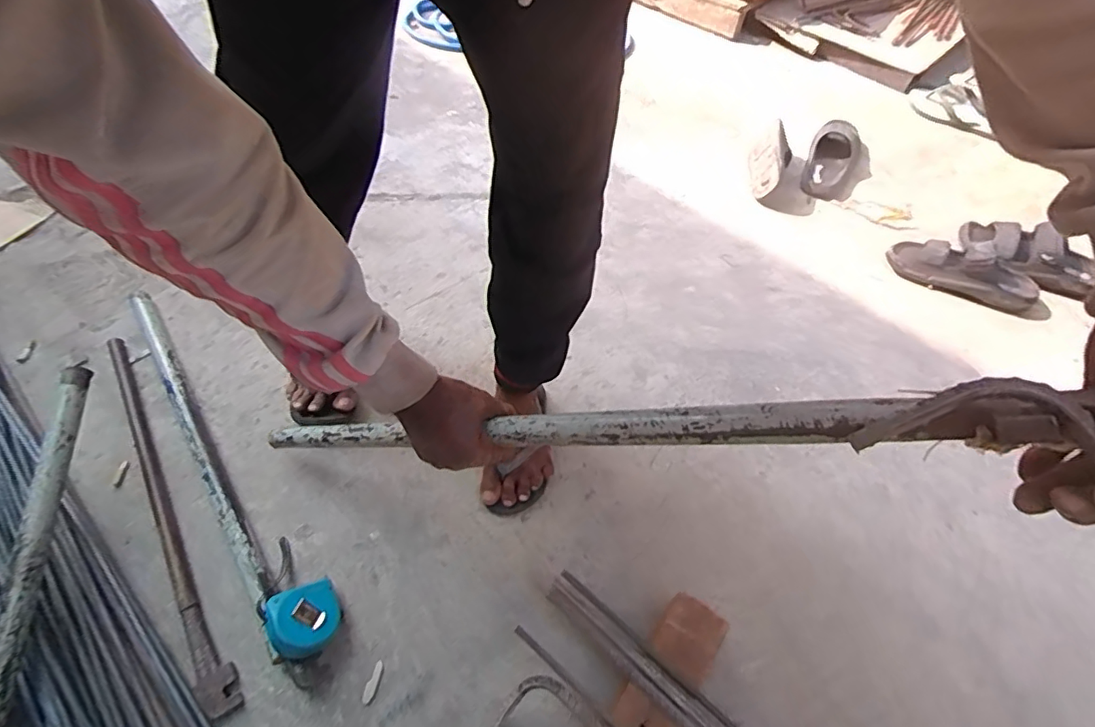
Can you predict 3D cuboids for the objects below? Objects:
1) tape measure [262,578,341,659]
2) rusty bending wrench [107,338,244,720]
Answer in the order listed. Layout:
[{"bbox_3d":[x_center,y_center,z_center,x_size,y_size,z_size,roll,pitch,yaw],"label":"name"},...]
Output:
[{"bbox_3d":[-0.287,0.305,0.624,0.076,0.057,0.076,-24,57,-21],"label":"tape measure"},{"bbox_3d":[-0.539,0.170,0.730,0.044,0.037,0.658,-29,59,-23],"label":"rusty bending wrench"}]

